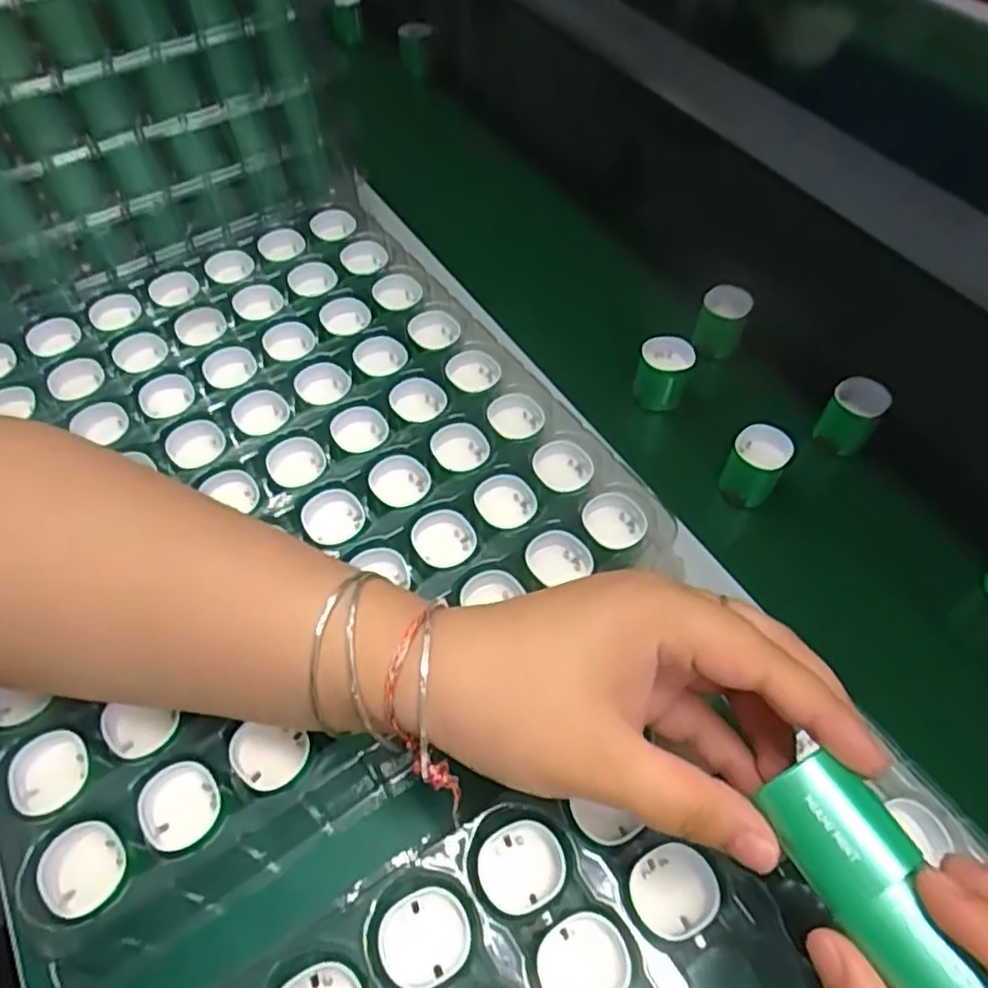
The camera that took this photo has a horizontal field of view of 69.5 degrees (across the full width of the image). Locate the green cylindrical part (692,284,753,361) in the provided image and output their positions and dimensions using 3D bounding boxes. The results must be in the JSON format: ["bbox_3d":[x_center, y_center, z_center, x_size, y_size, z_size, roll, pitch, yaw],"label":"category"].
[{"bbox_3d":[0.144,-0.107,0.452,0.029,0.035,0.034,20,58,13],"label":"green cylindrical part"}]

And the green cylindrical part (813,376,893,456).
[{"bbox_3d":[0.207,-0.046,0.412,0.027,0.037,0.027,0,56,0],"label":"green cylindrical part"}]

